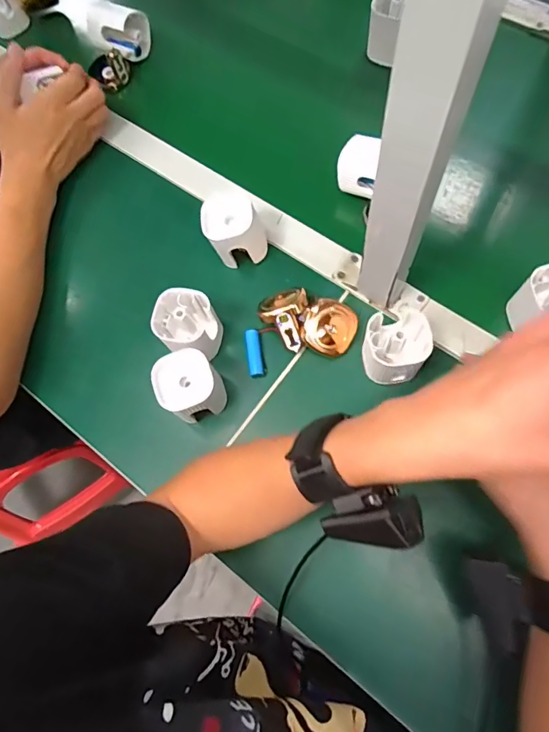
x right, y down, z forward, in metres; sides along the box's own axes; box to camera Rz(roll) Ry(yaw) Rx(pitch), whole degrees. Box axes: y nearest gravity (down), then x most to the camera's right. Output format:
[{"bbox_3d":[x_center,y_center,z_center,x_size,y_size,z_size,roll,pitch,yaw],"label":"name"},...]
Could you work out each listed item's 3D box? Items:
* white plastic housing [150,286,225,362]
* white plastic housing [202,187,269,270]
[{"bbox_3d":[-0.087,-0.039,0.457,0.058,0.060,0.056,-1,72,2],"label":"white plastic housing"},{"bbox_3d":[-0.042,-0.147,0.494,0.066,0.058,0.057,-15,72,-3],"label":"white plastic housing"}]

